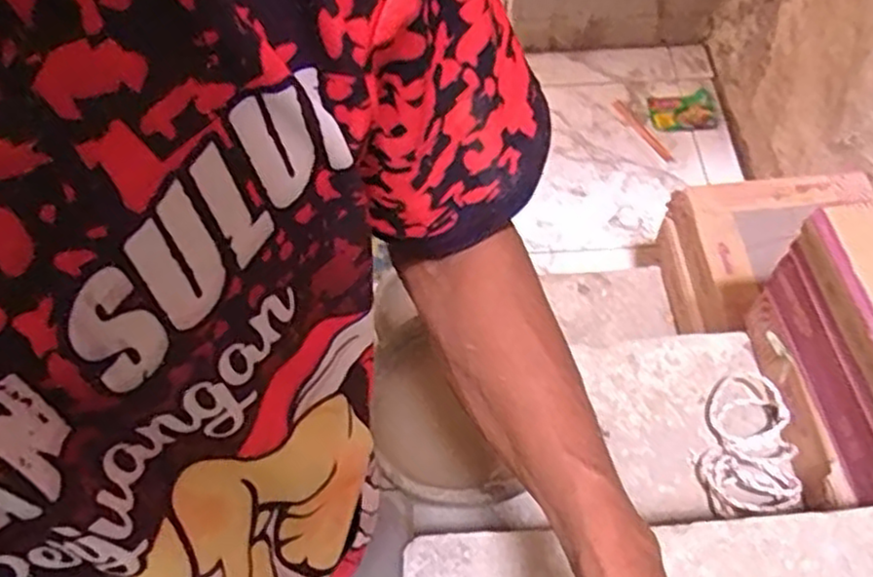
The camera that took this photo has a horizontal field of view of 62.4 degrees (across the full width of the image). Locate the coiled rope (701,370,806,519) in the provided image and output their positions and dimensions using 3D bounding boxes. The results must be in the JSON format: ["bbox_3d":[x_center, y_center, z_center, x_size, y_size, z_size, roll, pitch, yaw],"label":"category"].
[{"bbox_3d":[0.380,0.190,0.889,0.105,0.034,0.183,4,60,4],"label":"coiled rope"}]

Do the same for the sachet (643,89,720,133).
[{"bbox_3d":[0.607,-0.435,1.782,0.154,0.009,0.119,-8,67,9],"label":"sachet"}]

